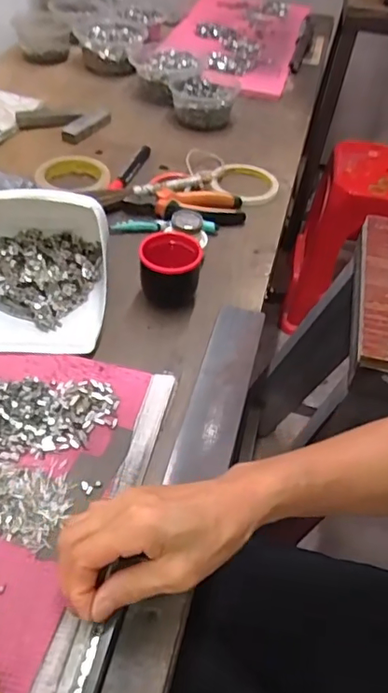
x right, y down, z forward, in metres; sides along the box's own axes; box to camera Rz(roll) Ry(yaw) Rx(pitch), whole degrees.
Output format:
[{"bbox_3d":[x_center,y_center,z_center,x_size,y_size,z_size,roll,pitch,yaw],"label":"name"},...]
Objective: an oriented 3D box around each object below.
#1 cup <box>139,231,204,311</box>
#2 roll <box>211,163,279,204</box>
[{"bbox_3d":[-0.026,-0.081,0.581,0.063,0.061,0.064,3,47,-4],"label":"cup"},{"bbox_3d":[0.074,-0.234,0.768,0.090,0.011,0.105,12,47,6],"label":"roll"}]

